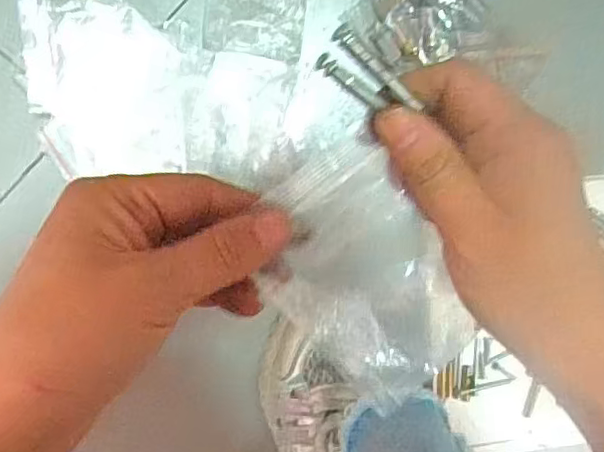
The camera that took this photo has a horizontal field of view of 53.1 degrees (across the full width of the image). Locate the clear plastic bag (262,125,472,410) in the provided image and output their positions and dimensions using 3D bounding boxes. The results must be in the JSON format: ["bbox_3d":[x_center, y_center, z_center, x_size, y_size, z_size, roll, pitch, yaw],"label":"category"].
[{"bbox_3d":[0.023,0.020,0.223,0.060,0.009,0.093,-36,100,-2],"label":"clear plastic bag"}]

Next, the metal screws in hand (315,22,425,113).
[{"bbox_3d":[0.023,-0.048,0.198,0.037,0.004,0.015,36,91,-21],"label":"metal screws in hand"}]

